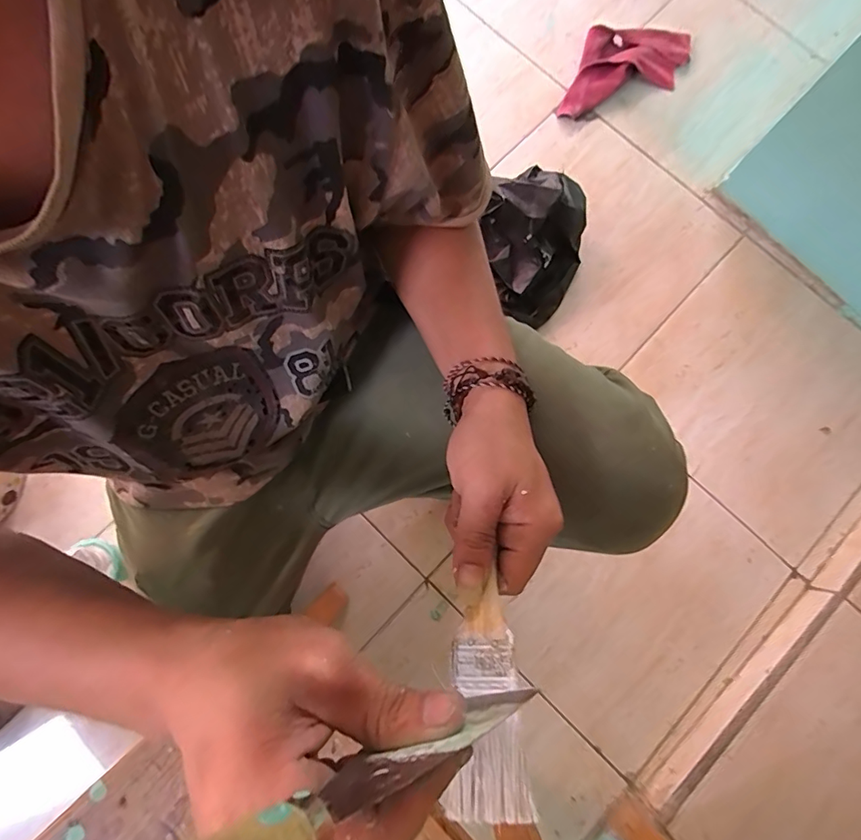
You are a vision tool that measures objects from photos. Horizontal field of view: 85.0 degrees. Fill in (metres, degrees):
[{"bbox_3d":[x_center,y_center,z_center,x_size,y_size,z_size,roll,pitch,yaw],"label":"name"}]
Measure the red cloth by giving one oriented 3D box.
[{"bbox_3d":[0.348,-0.613,0.833,0.178,0.050,0.222,22,80,2],"label":"red cloth"}]

